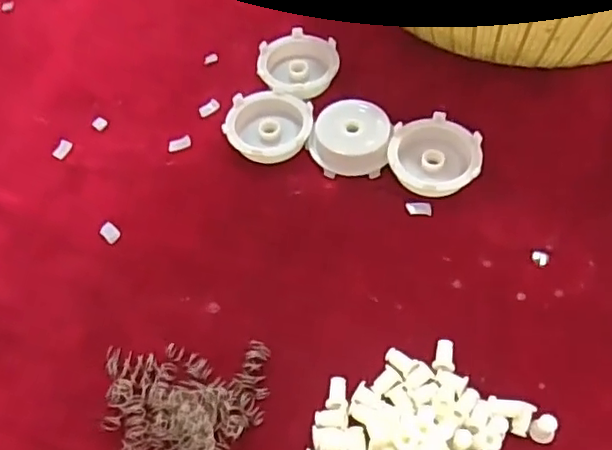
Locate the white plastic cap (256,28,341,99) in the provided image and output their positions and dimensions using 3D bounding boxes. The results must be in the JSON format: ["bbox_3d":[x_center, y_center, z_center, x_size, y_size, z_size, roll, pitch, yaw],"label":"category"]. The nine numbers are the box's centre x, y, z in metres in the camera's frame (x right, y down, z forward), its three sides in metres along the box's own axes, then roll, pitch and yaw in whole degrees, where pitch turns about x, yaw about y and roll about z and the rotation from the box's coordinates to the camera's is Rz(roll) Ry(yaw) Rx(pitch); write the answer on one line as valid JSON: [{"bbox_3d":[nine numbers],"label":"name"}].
[{"bbox_3d":[-0.006,-0.116,0.446,0.057,0.016,0.061,-2,58,3],"label":"white plastic cap"}]

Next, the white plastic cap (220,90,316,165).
[{"bbox_3d":[-0.025,-0.068,0.414,0.057,0.012,0.056,-2,58,3],"label":"white plastic cap"}]

